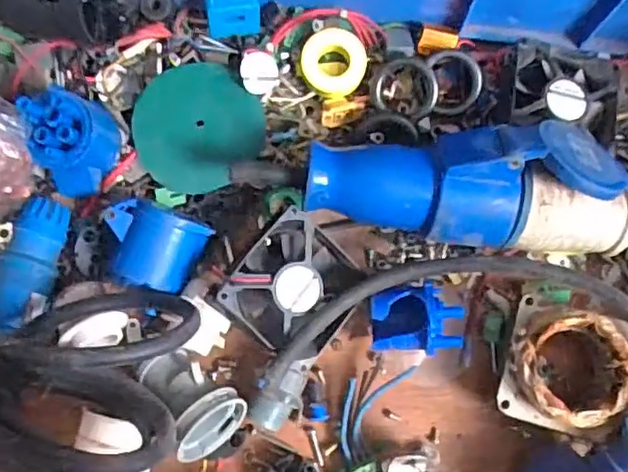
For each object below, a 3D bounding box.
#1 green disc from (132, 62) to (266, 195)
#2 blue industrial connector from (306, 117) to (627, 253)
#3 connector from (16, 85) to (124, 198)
[{"bbox_3d":[-0.085,-0.079,0.454,0.089,0.007,0.088,0,86,-4],"label":"green disc"},{"bbox_3d":[0.108,-0.032,0.409,0.225,0.056,0.082,-2,76,-2],"label":"blue industrial connector"},{"bbox_3d":[-0.157,-0.063,0.423,0.048,0.059,0.063,-16,77,-5],"label":"connector"}]

